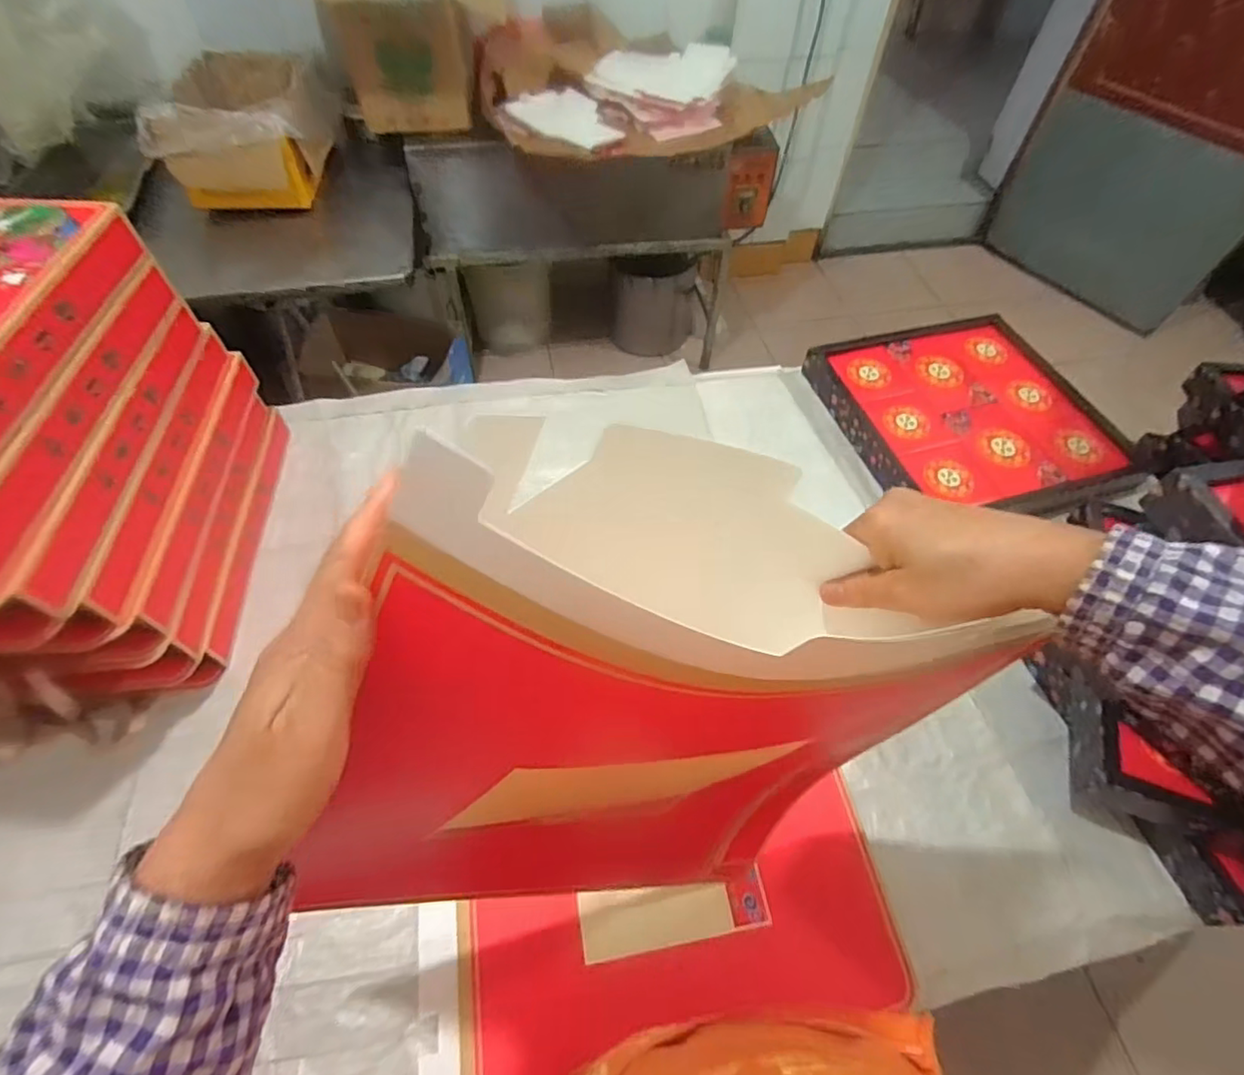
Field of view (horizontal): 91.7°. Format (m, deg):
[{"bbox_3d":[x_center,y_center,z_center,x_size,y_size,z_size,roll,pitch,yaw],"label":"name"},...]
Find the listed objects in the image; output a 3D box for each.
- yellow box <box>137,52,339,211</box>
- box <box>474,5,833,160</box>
[{"bbox_3d":[-0.880,-1.003,1.462,0.349,0.203,0.436,-6,57,-5],"label":"yellow box"},{"bbox_3d":[0.078,-1.158,1.539,0.870,0.159,0.463,-9,57,-7],"label":"box"}]

